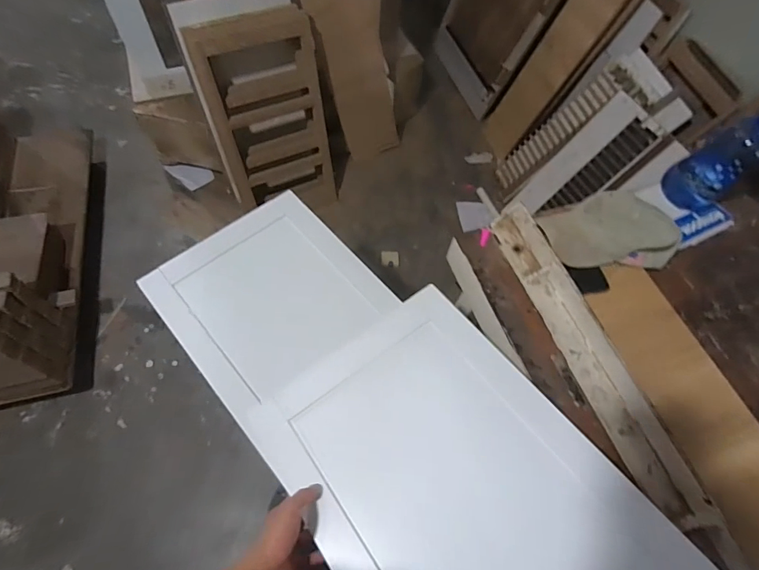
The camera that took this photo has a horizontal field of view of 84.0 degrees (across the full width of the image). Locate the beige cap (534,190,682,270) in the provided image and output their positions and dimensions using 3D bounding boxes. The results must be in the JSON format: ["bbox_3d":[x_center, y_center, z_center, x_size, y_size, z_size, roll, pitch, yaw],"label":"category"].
[{"bbox_3d":[0.449,-0.109,0.841,0.269,0.077,0.161,2,61,-3],"label":"beige cap"}]

